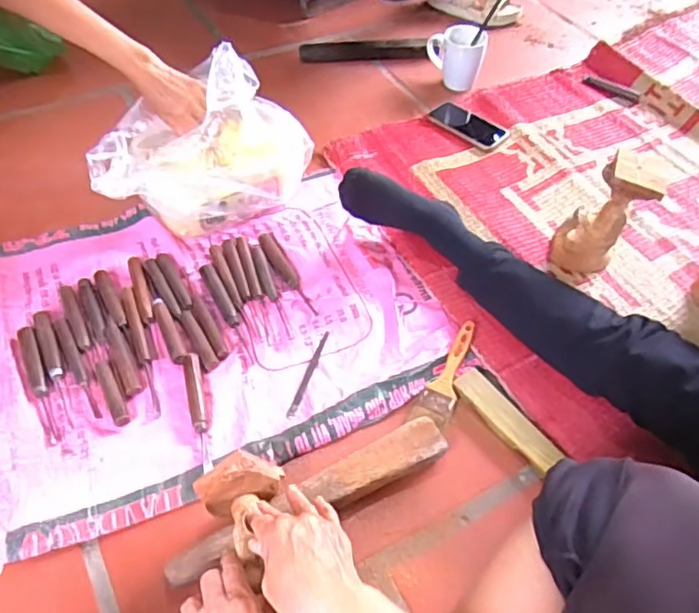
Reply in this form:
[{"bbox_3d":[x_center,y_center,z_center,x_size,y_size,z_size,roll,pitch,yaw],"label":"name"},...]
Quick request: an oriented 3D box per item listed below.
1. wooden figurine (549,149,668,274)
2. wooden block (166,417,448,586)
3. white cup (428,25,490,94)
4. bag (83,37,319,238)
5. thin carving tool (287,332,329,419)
[{"bbox_3d":[0.369,-0.130,0.873,0.107,0.174,0.111,22,55,16],"label":"wooden figurine"},{"bbox_3d":[-0.038,0.213,0.668,0.329,0.034,0.048,-24,56,-19],"label":"wooden block"},{"bbox_3d":[0.212,-0.500,1.211,0.117,0.096,0.086,8,52,5],"label":"white cup"},{"bbox_3d":[-0.247,-0.257,0.941,0.327,0.177,0.236,-30,58,-22],"label":"bag"},{"bbox_3d":[-0.053,0.088,0.791,0.010,0.004,0.135,15,53,11],"label":"thin carving tool"}]

